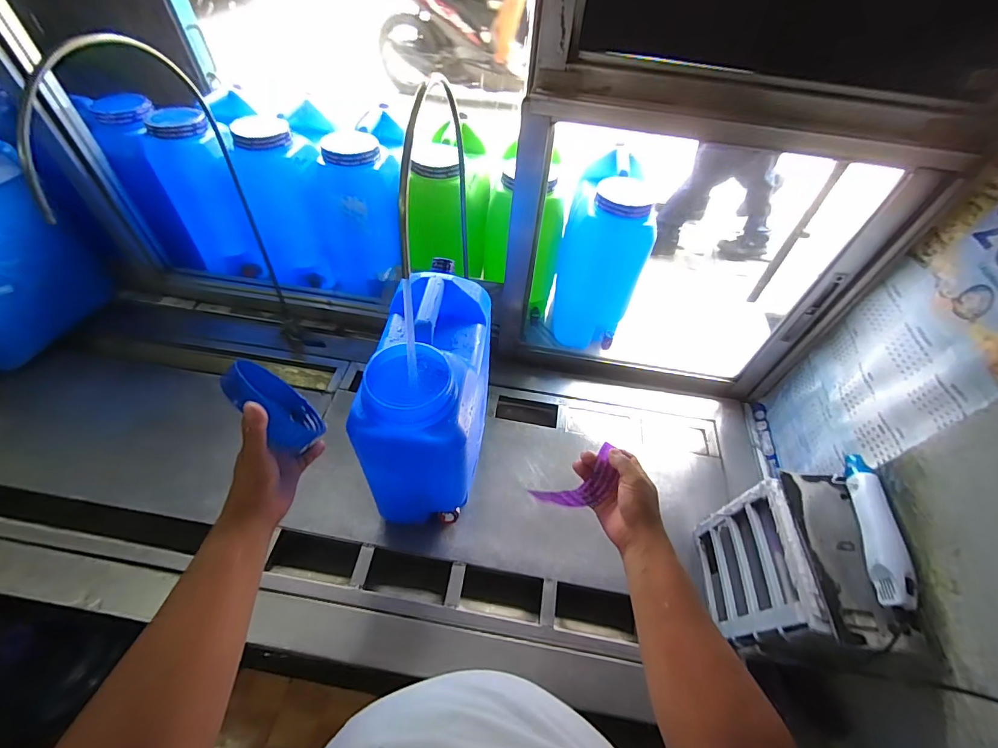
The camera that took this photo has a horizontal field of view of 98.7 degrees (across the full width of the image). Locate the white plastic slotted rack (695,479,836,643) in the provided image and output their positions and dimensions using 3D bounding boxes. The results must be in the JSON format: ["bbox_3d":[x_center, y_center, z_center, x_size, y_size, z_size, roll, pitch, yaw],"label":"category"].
[{"bbox_3d":[0.408,0.319,0.705,0.045,0.243,0.211,5,51,0],"label":"white plastic slotted rack"}]

